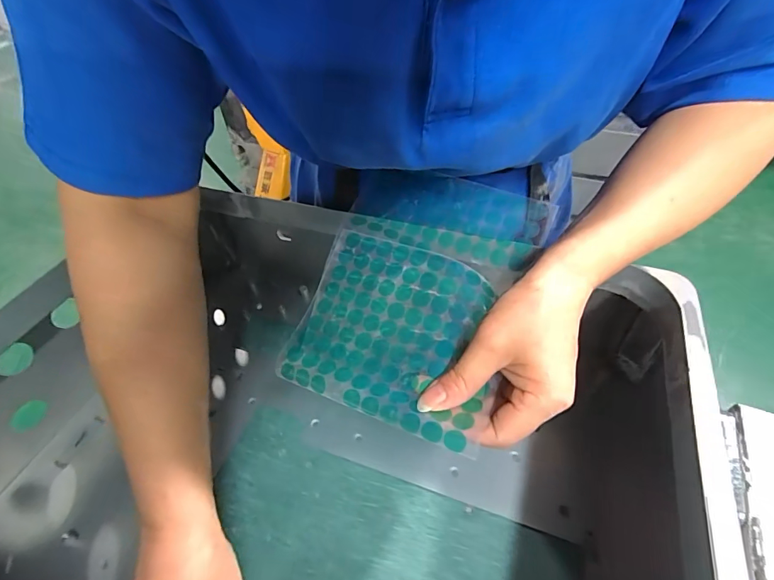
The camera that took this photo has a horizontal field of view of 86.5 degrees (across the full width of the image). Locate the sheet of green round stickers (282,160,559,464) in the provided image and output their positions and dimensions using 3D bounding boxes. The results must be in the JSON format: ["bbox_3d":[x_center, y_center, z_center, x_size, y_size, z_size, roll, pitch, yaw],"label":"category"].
[{"bbox_3d":[0.019,-0.002,0.278,0.136,0.023,0.177,16,64,21],"label":"sheet of green round stickers"}]

